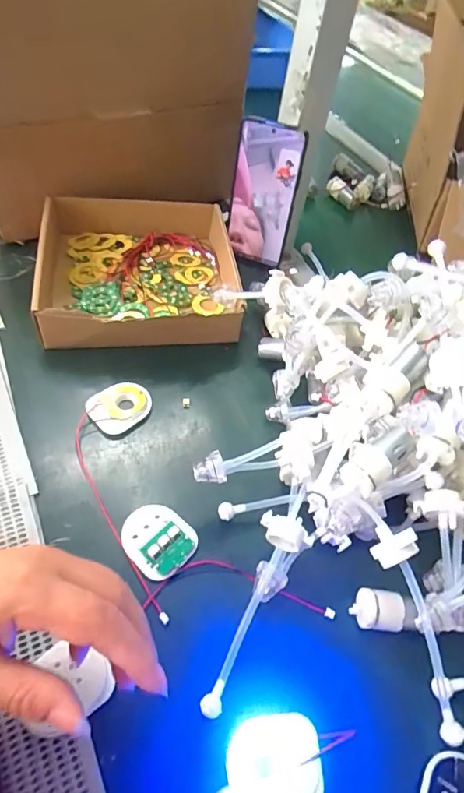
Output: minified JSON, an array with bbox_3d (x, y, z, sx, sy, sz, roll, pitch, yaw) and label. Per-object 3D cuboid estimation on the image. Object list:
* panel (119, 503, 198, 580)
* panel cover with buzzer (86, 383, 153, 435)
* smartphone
[{"bbox_3d":[-0.060,0.114,0.367,0.057,0.014,0.050,37,56,20],"label":"panel"},{"bbox_3d":[-0.107,0.009,0.439,0.057,0.010,0.047,-32,62,-28],"label":"panel cover with buzzer"},{"bbox_3d":[0.037,-0.238,0.557,0.072,0.166,0.012,15,45,5],"label":"smartphone"}]

